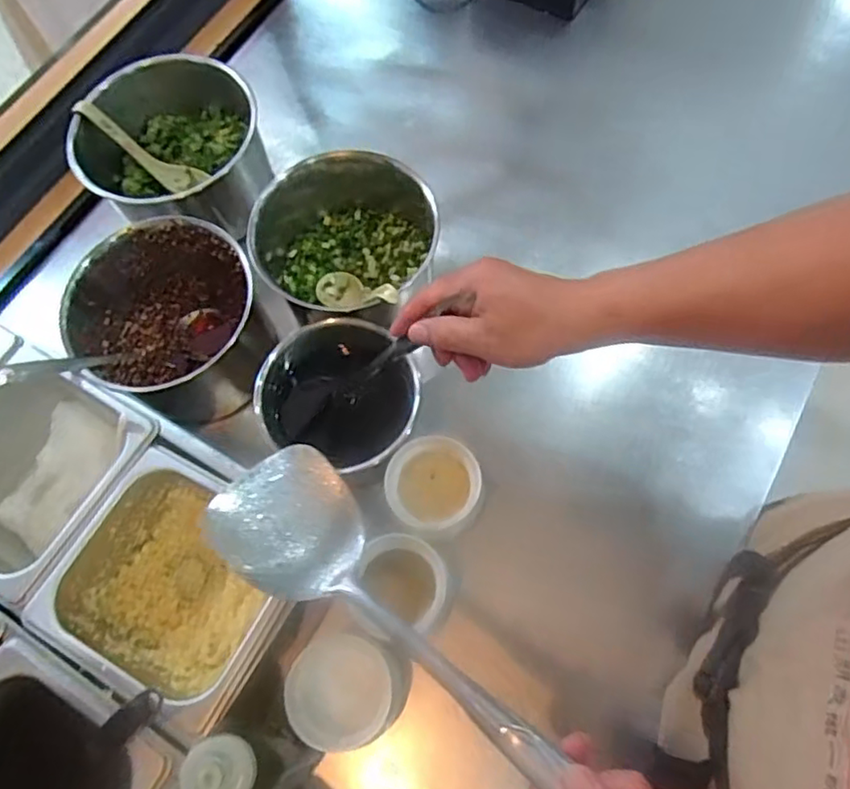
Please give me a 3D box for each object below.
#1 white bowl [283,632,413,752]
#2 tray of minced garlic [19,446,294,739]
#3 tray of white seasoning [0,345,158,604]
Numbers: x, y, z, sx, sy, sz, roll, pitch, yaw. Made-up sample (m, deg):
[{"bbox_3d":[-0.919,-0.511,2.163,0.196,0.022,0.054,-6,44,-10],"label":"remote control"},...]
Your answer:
[{"bbox_3d":[-0.061,0.240,0.516,0.092,0.070,0.080,14,68,10],"label":"white bowl"},{"bbox_3d":[-0.188,0.152,0.511,0.171,0.089,0.159,25,70,14],"label":"tray of minced garlic"},{"bbox_3d":[-0.330,0.078,0.566,0.160,0.103,0.172,29,71,15],"label":"tray of white seasoning"}]

